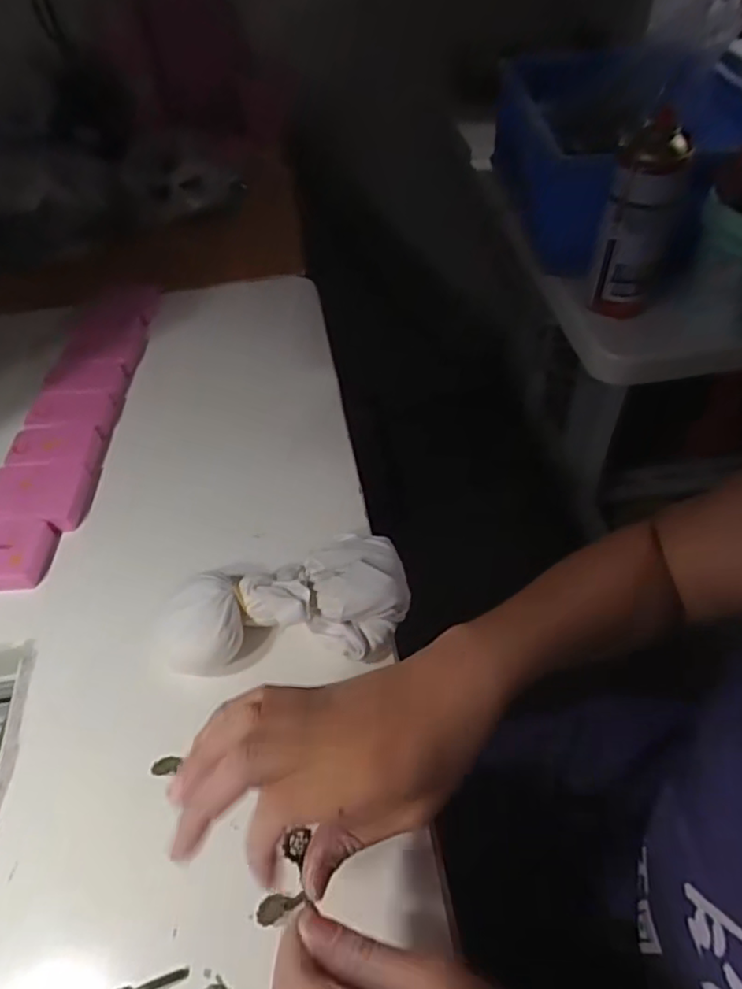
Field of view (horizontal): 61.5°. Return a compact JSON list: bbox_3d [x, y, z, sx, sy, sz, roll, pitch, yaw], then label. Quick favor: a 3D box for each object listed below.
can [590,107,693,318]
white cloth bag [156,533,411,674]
[{"bbox_3d":[0.239,-0.243,0.565,0.056,0.162,0.044,-13,51,-7],"label":"can"},{"bbox_3d":[-0.059,0.079,0.430,0.169,0.046,0.088,-13,51,-5],"label":"white cloth bag"}]

